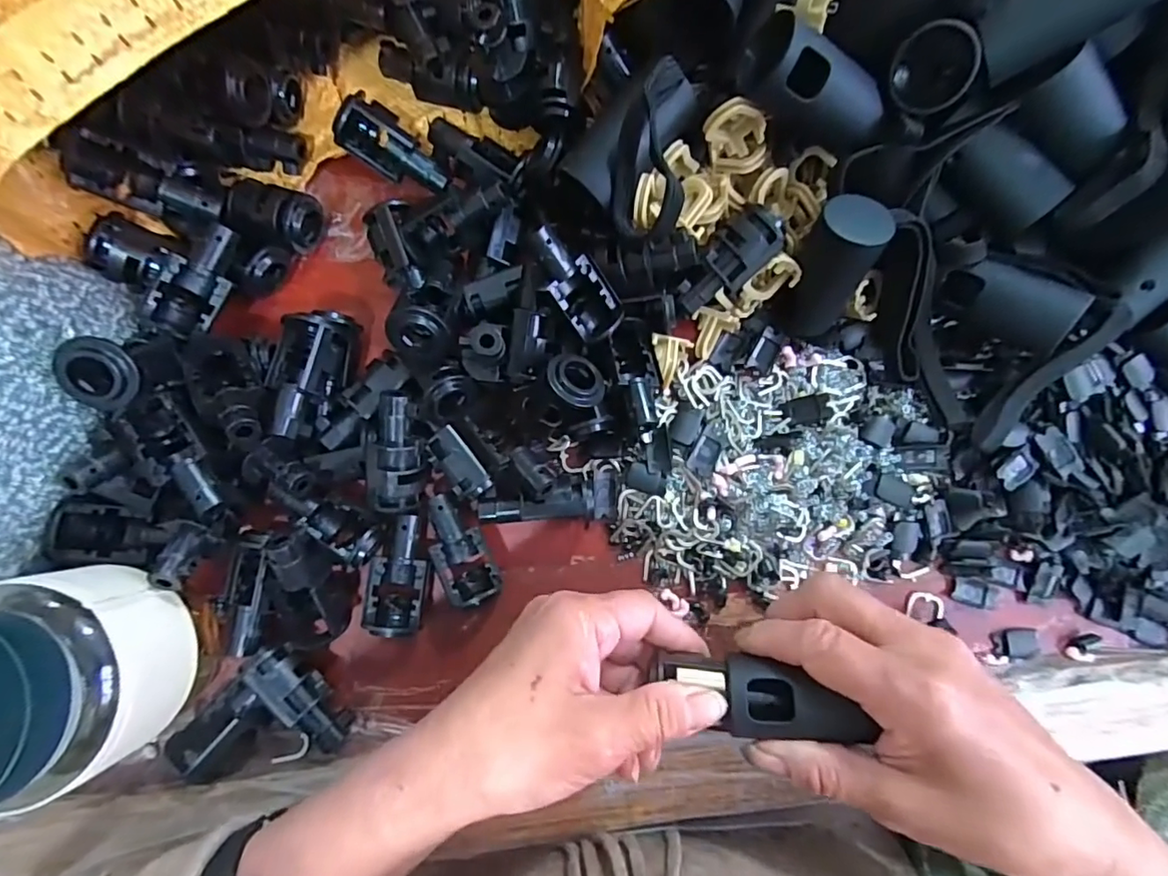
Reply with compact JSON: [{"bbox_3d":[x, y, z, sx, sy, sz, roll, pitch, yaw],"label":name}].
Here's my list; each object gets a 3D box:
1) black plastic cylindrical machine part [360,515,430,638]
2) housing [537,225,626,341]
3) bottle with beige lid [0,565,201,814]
[{"bbox_3d":[-0.085,0.063,0.255,0.026,0.018,0.052,6,86,-3],"label":"black plastic cylindrical machine part"},{"bbox_3d":[-0.003,-0.066,0.239,0.024,0.014,0.058,-44,134,-5],"label":"housing"},{"bbox_3d":[-0.190,0.085,0.178,0.059,0.115,0.071,-6,87,-4],"label":"bottle with beige lid"}]

